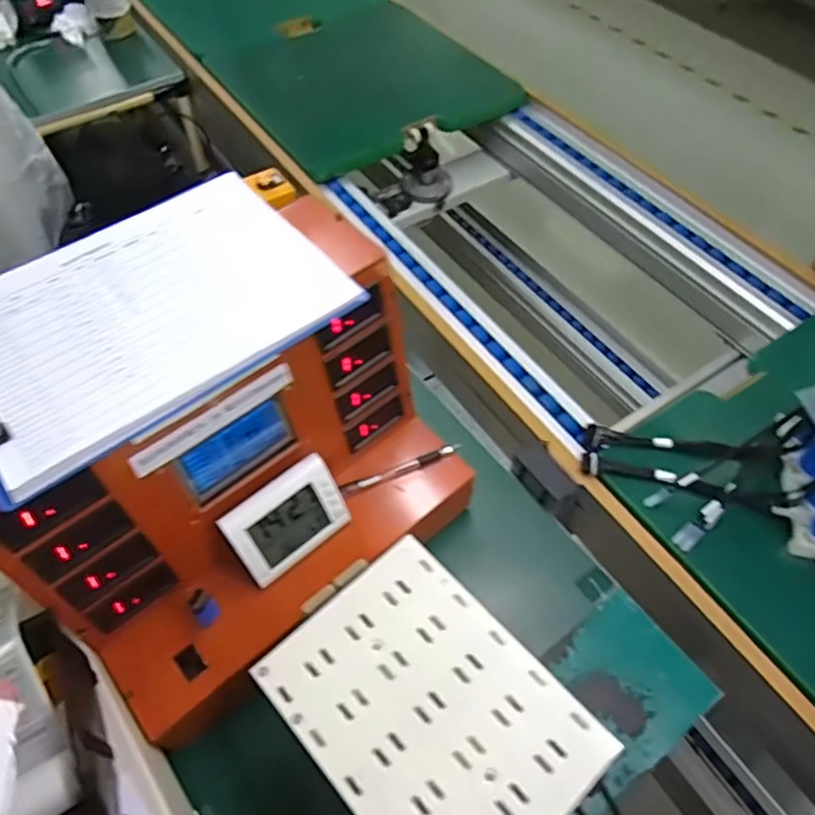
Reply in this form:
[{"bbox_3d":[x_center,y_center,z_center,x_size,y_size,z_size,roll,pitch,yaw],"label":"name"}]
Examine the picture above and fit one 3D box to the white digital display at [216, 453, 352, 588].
[{"bbox_3d":[-0.117,0.111,0.623,0.113,0.093,0.025,-36,35,-23],"label":"white digital display"}]

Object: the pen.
[{"bbox_3d":[-0.007,0.066,0.699,0.141,0.010,0.013,-22,58,-15],"label":"pen"}]

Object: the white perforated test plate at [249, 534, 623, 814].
[{"bbox_3d":[0.018,0.233,0.495,0.174,0.008,0.234,-36,62,-23],"label":"white perforated test plate"}]

